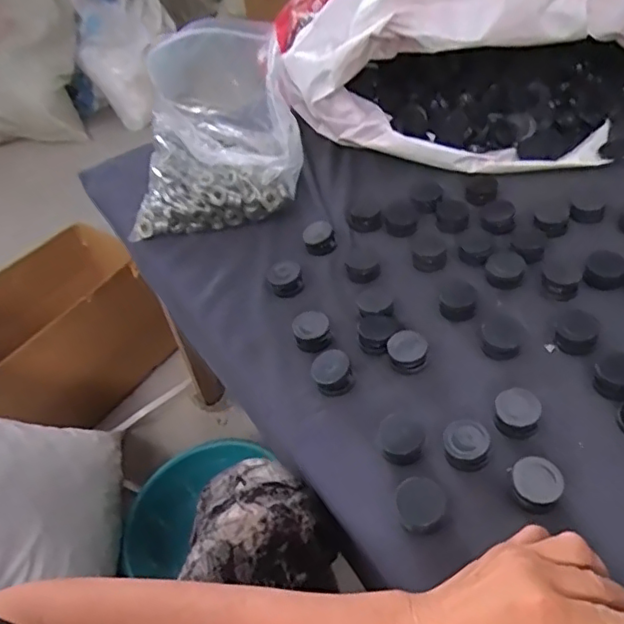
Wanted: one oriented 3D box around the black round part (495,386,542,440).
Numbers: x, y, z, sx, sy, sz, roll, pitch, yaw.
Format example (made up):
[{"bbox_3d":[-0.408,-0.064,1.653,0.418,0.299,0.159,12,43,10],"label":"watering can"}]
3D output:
[{"bbox_3d":[0.154,0.076,0.449,0.032,0.020,0.034,-3,46,3],"label":"black round part"}]

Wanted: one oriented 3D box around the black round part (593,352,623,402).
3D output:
[{"bbox_3d":[0.237,0.051,0.464,0.032,0.021,0.033,-3,46,3],"label":"black round part"}]

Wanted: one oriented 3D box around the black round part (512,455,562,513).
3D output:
[{"bbox_3d":[0.149,0.115,0.398,0.031,0.023,0.027,14,49,18],"label":"black round part"}]

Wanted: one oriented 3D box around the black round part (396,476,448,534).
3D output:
[{"bbox_3d":[0.073,0.128,0.402,0.030,0.016,0.033,-3,46,3],"label":"black round part"}]

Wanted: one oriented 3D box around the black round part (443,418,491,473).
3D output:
[{"bbox_3d":[0.113,0.094,0.431,0.034,0.011,0.036,-3,46,3],"label":"black round part"}]

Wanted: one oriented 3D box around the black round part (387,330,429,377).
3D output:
[{"bbox_3d":[0.080,0.034,0.500,0.032,0.012,0.040,2,46,7],"label":"black round part"}]

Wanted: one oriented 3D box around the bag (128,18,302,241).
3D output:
[{"bbox_3d":[-0.116,-0.261,0.731,0.193,0.149,0.337,-6,44,3],"label":"bag"}]

